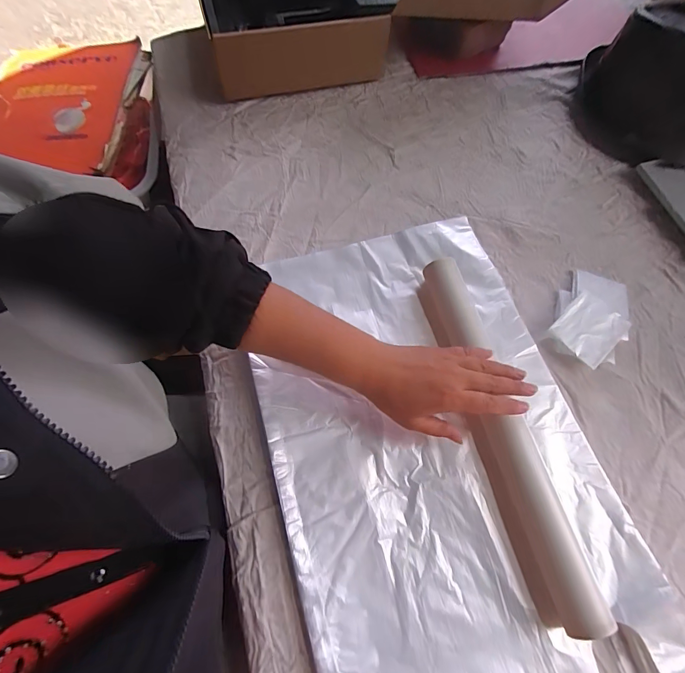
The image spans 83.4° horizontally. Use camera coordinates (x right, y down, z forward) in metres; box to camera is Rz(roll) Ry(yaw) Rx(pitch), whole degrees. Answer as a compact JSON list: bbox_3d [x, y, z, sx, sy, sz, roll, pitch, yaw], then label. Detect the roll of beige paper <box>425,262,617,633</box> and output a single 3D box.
[{"bbox_3d":[0.158,0.081,0.375,0.047,0.034,0.349,-11,65,-7],"label":"roll of beige paper"}]

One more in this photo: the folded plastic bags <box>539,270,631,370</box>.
[{"bbox_3d":[0.296,-0.025,0.459,0.079,0.018,0.126,30,68,11],"label":"folded plastic bags"}]

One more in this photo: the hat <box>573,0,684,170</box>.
[{"bbox_3d":[0.484,-0.362,0.559,0.232,0.117,0.210,26,68,9],"label":"hat"}]

